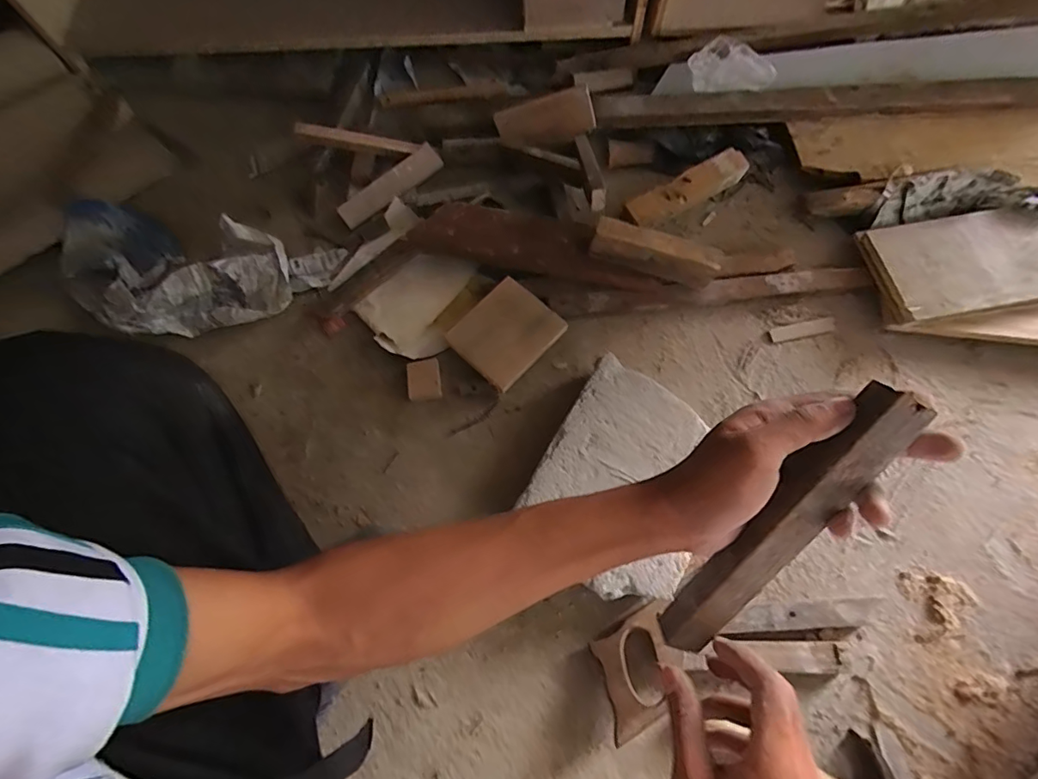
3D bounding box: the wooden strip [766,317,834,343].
[{"bbox_3d":[0.397,-0.083,0.688,0.091,0.005,0.020,-12,73,-2],"label":"wooden strip"}]

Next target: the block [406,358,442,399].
[{"bbox_3d":[-0.130,-0.014,0.672,0.044,0.008,0.056,-8,73,-1],"label":"block"}]

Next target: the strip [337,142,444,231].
[{"bbox_3d":[-0.195,-0.311,0.745,0.176,0.017,0.047,-38,76,-9],"label":"strip"}]

